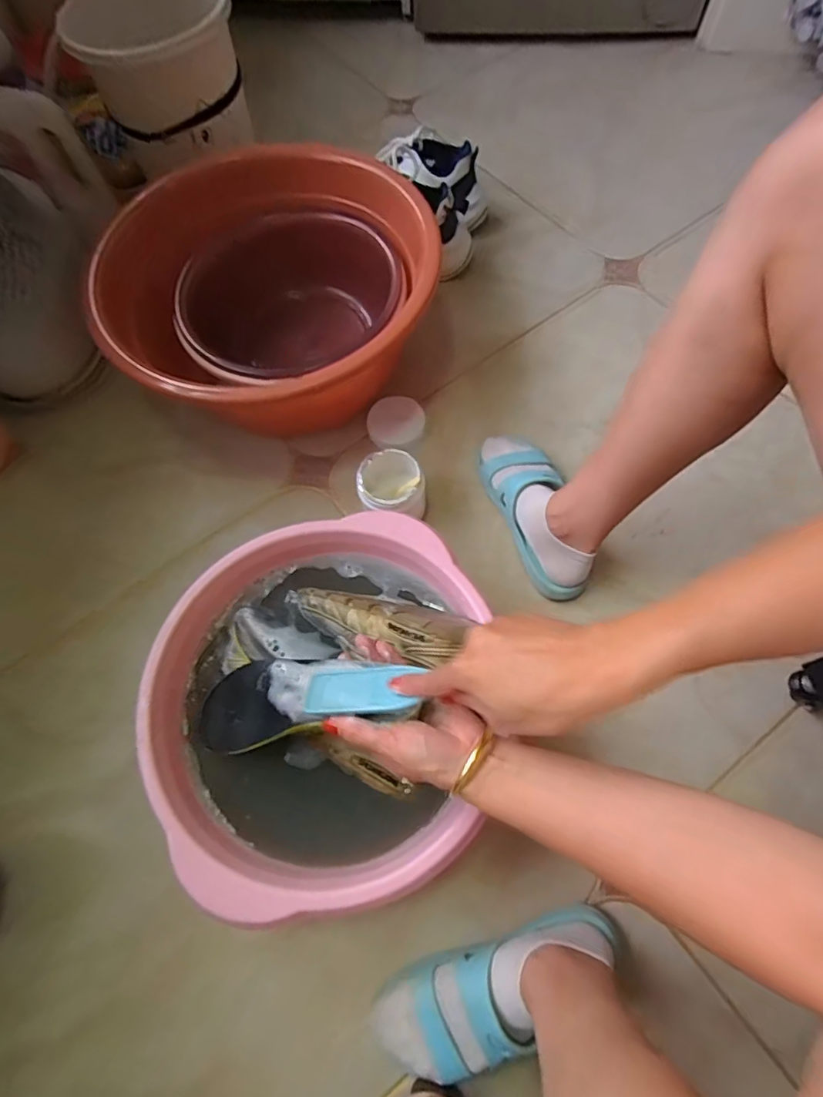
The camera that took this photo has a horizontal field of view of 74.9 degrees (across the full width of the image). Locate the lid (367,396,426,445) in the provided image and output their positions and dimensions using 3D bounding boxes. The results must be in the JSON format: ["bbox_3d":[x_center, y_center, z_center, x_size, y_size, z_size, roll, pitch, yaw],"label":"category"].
[{"bbox_3d":[-0.023,-0.190,0.792,0.080,0.011,0.077,1,76,-6],"label":"lid"}]

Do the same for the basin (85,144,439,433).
[{"bbox_3d":[-0.217,-0.360,0.795,0.417,0.181,0.430,-1,67,2],"label":"basin"}]

